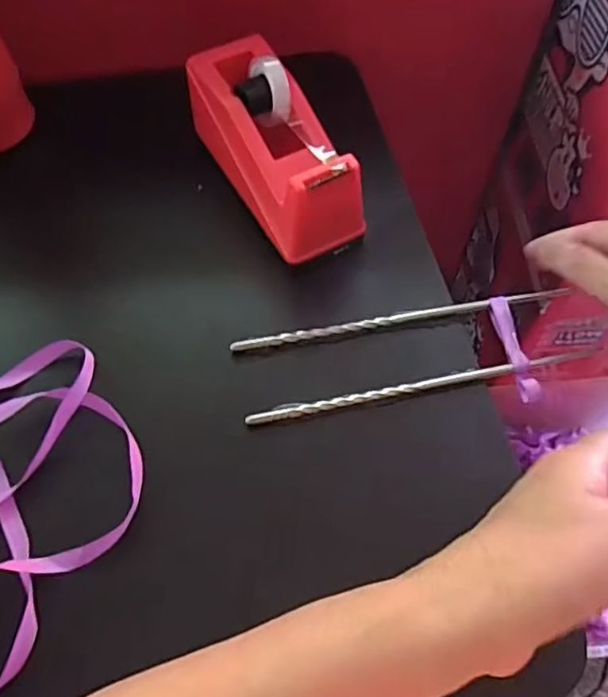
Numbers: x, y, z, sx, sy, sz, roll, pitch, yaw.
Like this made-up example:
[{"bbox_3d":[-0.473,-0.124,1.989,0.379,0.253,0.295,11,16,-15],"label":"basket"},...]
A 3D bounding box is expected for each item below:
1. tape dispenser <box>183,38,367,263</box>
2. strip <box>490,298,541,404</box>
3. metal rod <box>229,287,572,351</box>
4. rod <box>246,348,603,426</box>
[{"bbox_3d":[-0.021,-0.137,0.417,0.063,0.064,0.153,-26,64,-15],"label":"tape dispenser"},{"bbox_3d":[0.129,-0.001,0.385,0.013,0.005,0.071,-8,65,-6],"label":"strip"},{"bbox_3d":[0.062,-0.020,0.394,0.215,0.008,0.008,-10,60,-6],"label":"metal rod"},{"bbox_3d":[0.074,0.021,0.370,0.214,0.005,0.007,-10,61,-7],"label":"rod"}]

